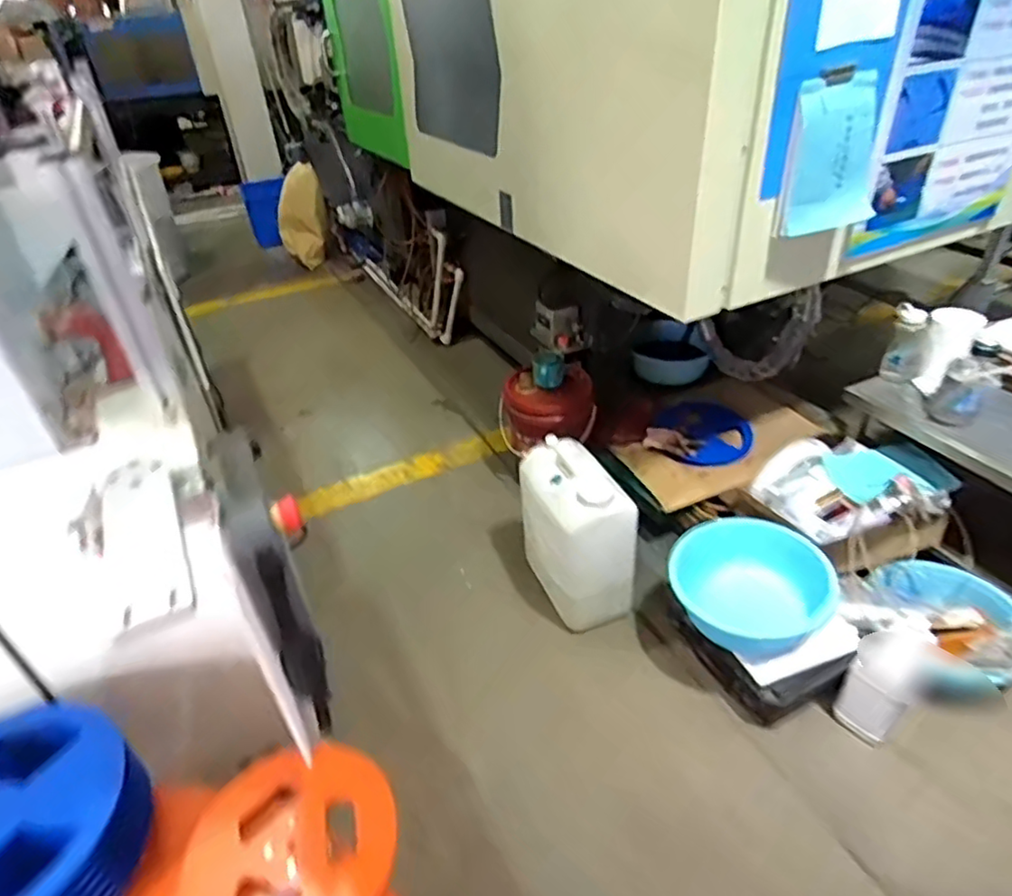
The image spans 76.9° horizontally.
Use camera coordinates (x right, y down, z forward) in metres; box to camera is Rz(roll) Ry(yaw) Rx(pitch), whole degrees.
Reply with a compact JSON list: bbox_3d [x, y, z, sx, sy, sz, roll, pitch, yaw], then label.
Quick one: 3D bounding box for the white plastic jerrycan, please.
[{"bbox_3d":[0.189,0.234,1.717,0.191,0.446,0.384,-14,35,-15],"label":"white plastic jerrycan"}]

